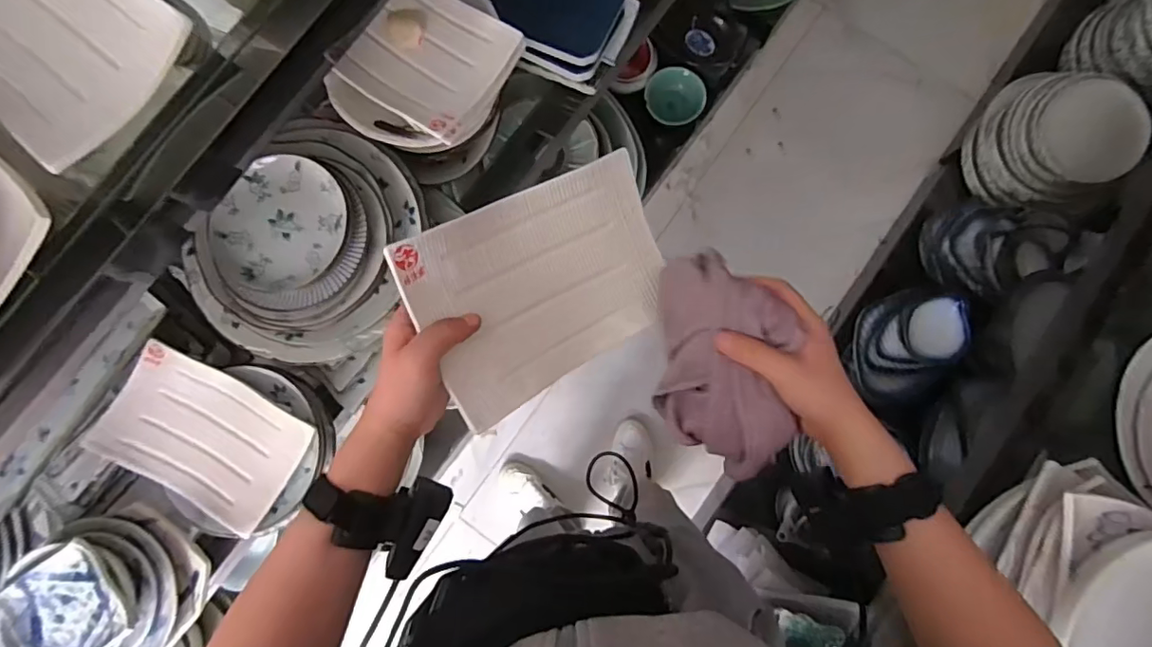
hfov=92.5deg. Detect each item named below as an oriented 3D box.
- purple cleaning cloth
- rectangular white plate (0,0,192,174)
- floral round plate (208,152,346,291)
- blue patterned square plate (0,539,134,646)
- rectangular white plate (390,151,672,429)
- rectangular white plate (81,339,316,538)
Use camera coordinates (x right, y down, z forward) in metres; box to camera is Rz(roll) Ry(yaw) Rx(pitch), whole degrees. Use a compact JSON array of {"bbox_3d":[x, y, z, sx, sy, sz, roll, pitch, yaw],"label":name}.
[{"bbox_3d":[0.111,0.029,0.418,0.086,0.064,0.164,-1,83,1],"label":"purple cleaning cloth"},{"bbox_3d":[-0.403,-0.222,0.409,0.207,0.025,0.141,37,85,5],"label":"rectangular white plate"},{"bbox_3d":[-0.313,-0.106,0.585,0.132,0.017,0.140,0,83,1],"label":"floral round plate"},{"bbox_3d":[-0.580,0.327,0.621,0.117,0.019,0.127,-33,84,-3],"label":"blue patterned square plate"},{"bbox_3d":[-0.021,-0.034,0.434,0.212,0.020,0.141,-30,102,-26],"label":"rectangular white plate"},{"bbox_3d":[-0.431,0.133,0.636,0.211,0.027,0.144,30,85,4],"label":"rectangular white plate"}]

